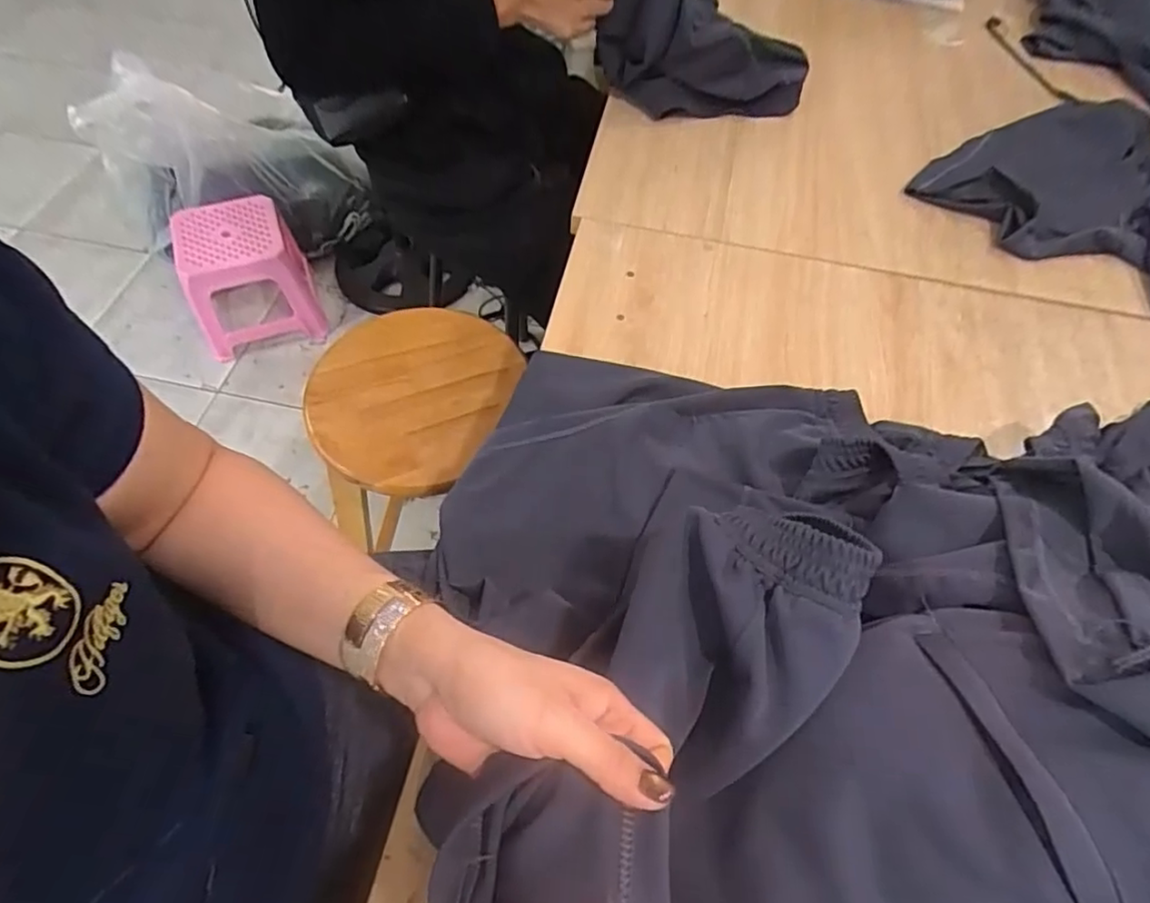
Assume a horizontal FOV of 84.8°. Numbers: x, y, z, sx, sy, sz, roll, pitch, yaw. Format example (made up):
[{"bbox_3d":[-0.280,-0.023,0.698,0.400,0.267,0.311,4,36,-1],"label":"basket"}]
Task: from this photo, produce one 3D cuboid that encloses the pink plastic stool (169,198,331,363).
[{"bbox_3d":[-0.785,-0.411,1.507,0.276,0.270,0.235,-23,62,-16],"label":"pink plastic stool"}]

